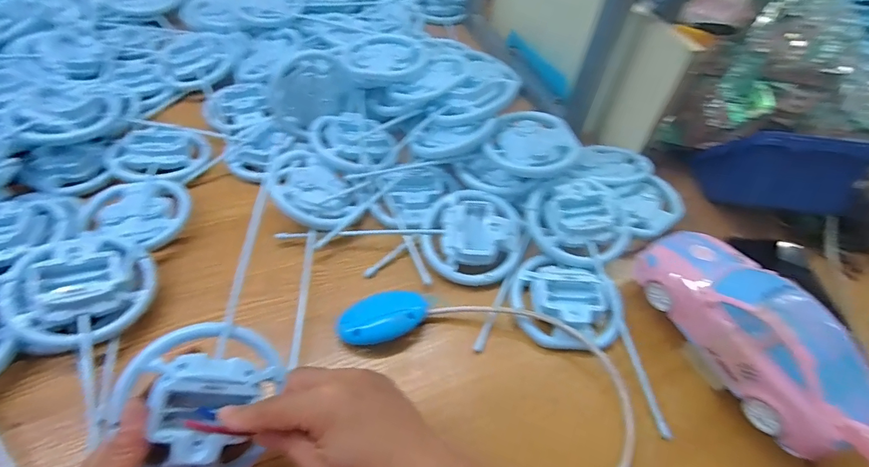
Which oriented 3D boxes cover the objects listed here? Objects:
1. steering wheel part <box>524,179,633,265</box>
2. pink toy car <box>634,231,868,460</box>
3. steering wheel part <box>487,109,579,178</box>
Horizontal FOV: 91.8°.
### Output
[{"bbox_3d":[0.150,-0.018,0.434,0.103,0.031,0.095,33,57,21],"label":"steering wheel part"},{"bbox_3d":[0.263,0.079,0.344,0.086,0.079,0.201,-20,55,-17],"label":"pink toy car"},{"bbox_3d":[0.110,-0.102,0.469,0.094,0.020,0.084,14,66,9],"label":"steering wheel part"}]

